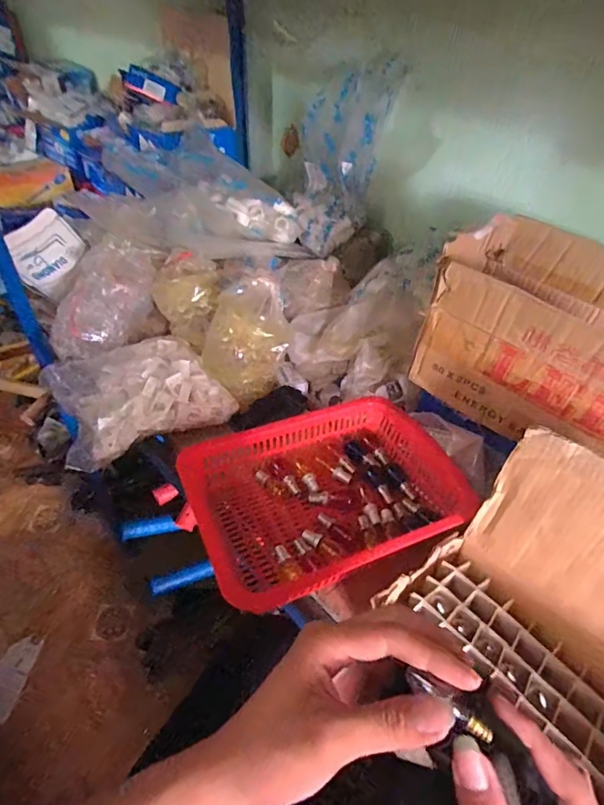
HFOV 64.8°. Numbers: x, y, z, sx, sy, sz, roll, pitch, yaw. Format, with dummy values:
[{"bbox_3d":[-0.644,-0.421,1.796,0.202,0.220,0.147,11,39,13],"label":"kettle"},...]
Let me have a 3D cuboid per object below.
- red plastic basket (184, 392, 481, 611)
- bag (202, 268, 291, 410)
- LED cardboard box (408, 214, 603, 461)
[{"bbox_3d":[0.027,0.103,0.536,0.278,0.064,0.216,-17,46,-20],"label":"red plastic basket"},{"bbox_3d":[-0.080,-0.088,0.659,0.108,0.150,0.083,-25,50,-27],"label":"bag"},{"bbox_3d":[0.304,-0.045,0.477,0.336,0.145,0.186,29,49,26],"label":"LED cardboard box"}]

